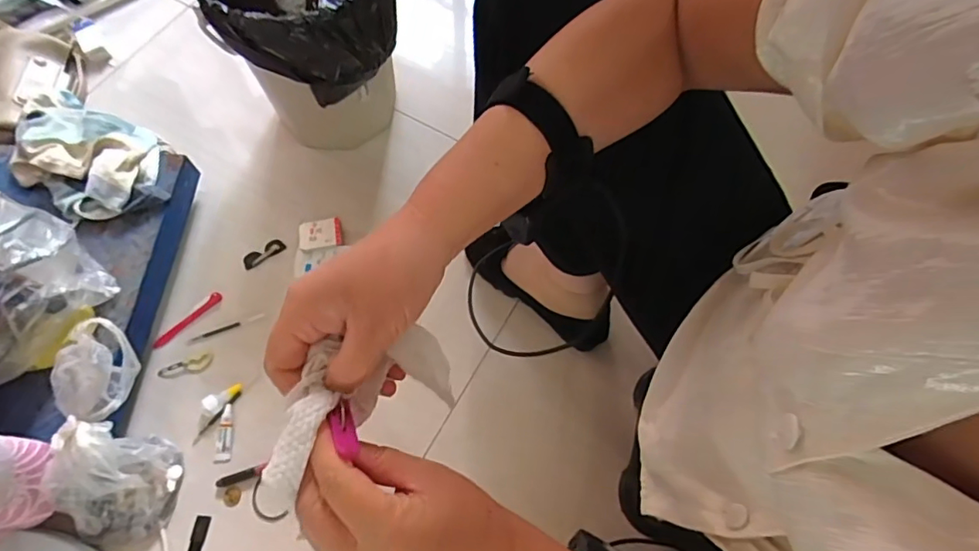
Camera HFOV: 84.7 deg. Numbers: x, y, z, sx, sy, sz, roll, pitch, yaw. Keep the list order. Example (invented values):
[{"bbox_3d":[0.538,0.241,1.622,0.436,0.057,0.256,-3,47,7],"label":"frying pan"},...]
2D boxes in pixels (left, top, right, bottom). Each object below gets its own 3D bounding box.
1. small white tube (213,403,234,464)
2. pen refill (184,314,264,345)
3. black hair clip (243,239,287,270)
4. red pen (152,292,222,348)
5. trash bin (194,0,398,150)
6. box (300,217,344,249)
[{"bbox_3d":[-0.335,0.200,0.683,0.019,0.006,0.070,0,66,-1],"label":"small white tube"},{"bbox_3d":[-0.365,0.073,0.745,0.106,0.005,0.008,-21,69,-8],"label":"pen refill"},{"bbox_3d":[-0.331,-0.033,0.788,0.063,0.007,0.023,-32,71,-13],"label":"black hair clip"},{"bbox_3d":[-0.418,0.062,0.745,0.015,0.005,0.105,41,73,15],"label":"red pen"},{"bbox_3d":[-0.237,-0.334,0.762,0.225,0.264,0.237,-10,67,-5],"label":"trash bin"},{"bbox_3d":[-0.250,-0.061,0.792,0.062,0.007,0.047,-9,67,-5],"label":"box"}]

